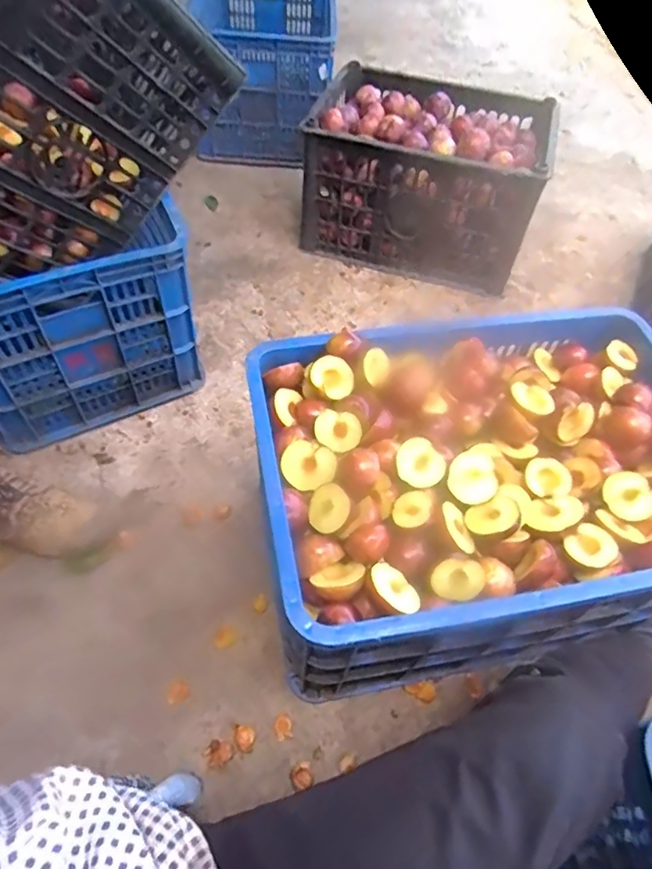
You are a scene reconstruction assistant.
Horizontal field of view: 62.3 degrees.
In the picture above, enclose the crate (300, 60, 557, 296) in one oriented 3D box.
[{"bbox_3d":[0.216,-0.575,1.223,0.483,0.274,0.359,18,55,8],"label":"crate"}]

